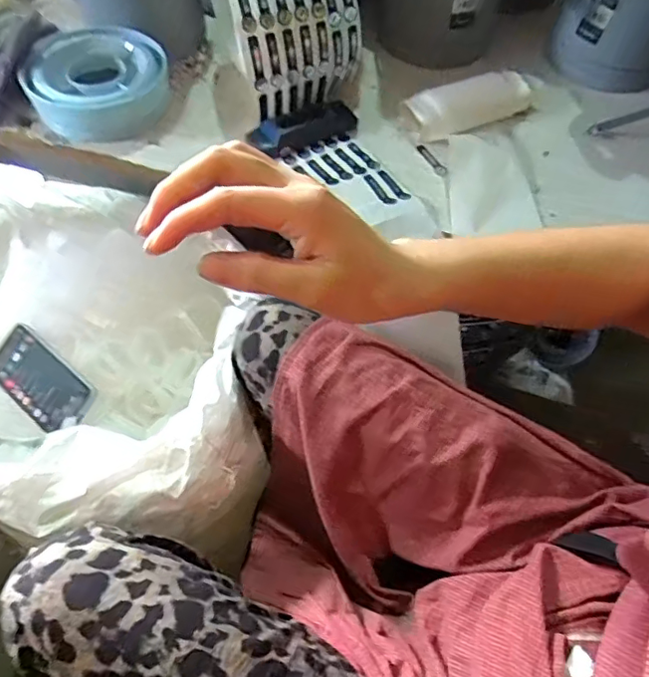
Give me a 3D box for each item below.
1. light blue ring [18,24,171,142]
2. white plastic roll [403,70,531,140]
[{"bbox_3d":[-0.267,-0.304,0.660,0.157,0.056,0.144,2,59,-3],"label":"light blue ring"},{"bbox_3d":[0.179,-0.285,0.679,0.164,0.039,0.055,-23,63,-17],"label":"white plastic roll"}]

